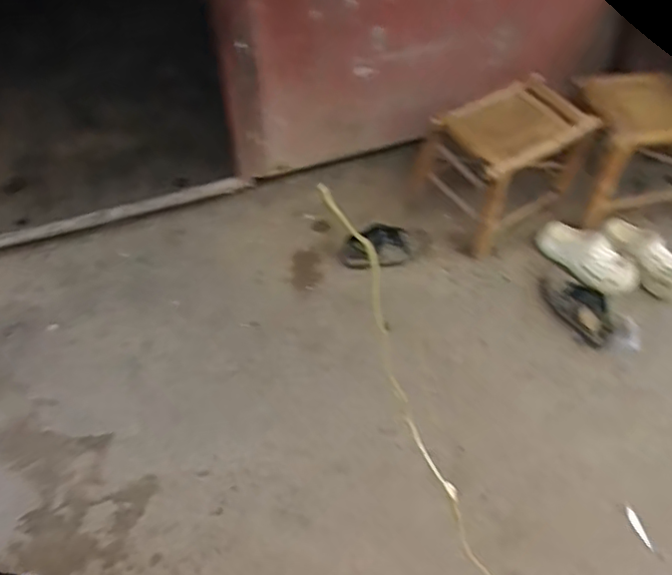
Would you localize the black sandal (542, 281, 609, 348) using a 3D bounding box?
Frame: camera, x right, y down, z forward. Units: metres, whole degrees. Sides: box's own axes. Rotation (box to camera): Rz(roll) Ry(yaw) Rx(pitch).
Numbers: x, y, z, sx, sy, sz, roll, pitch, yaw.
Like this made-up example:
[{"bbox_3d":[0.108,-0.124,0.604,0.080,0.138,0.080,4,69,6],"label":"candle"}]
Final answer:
[{"bbox_3d":[0.607,0.048,1.469,0.098,0.061,0.215,-20,53,-13],"label":"black sandal"}]

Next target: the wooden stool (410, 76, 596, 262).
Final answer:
[{"bbox_3d":[0.442,-0.330,1.593,0.348,0.300,0.292,-25,55,-16],"label":"wooden stool"}]

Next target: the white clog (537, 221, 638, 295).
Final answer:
[{"bbox_3d":[0.644,-0.087,1.519,0.108,0.081,0.264,-35,58,-23],"label":"white clog"}]

